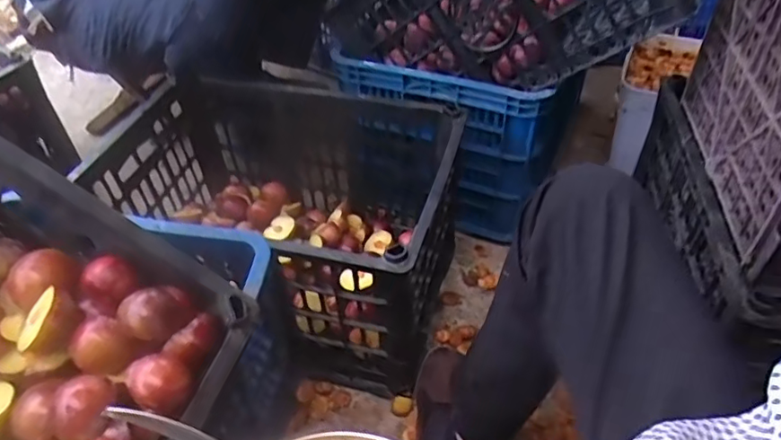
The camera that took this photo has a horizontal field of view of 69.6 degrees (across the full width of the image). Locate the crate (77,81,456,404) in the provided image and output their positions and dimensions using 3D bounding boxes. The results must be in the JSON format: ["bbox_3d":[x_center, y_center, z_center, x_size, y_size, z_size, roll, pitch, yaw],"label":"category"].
[{"bbox_3d":[-0.155,-0.006,0.861,0.464,0.280,0.370,6,46,7],"label":"crate"}]

